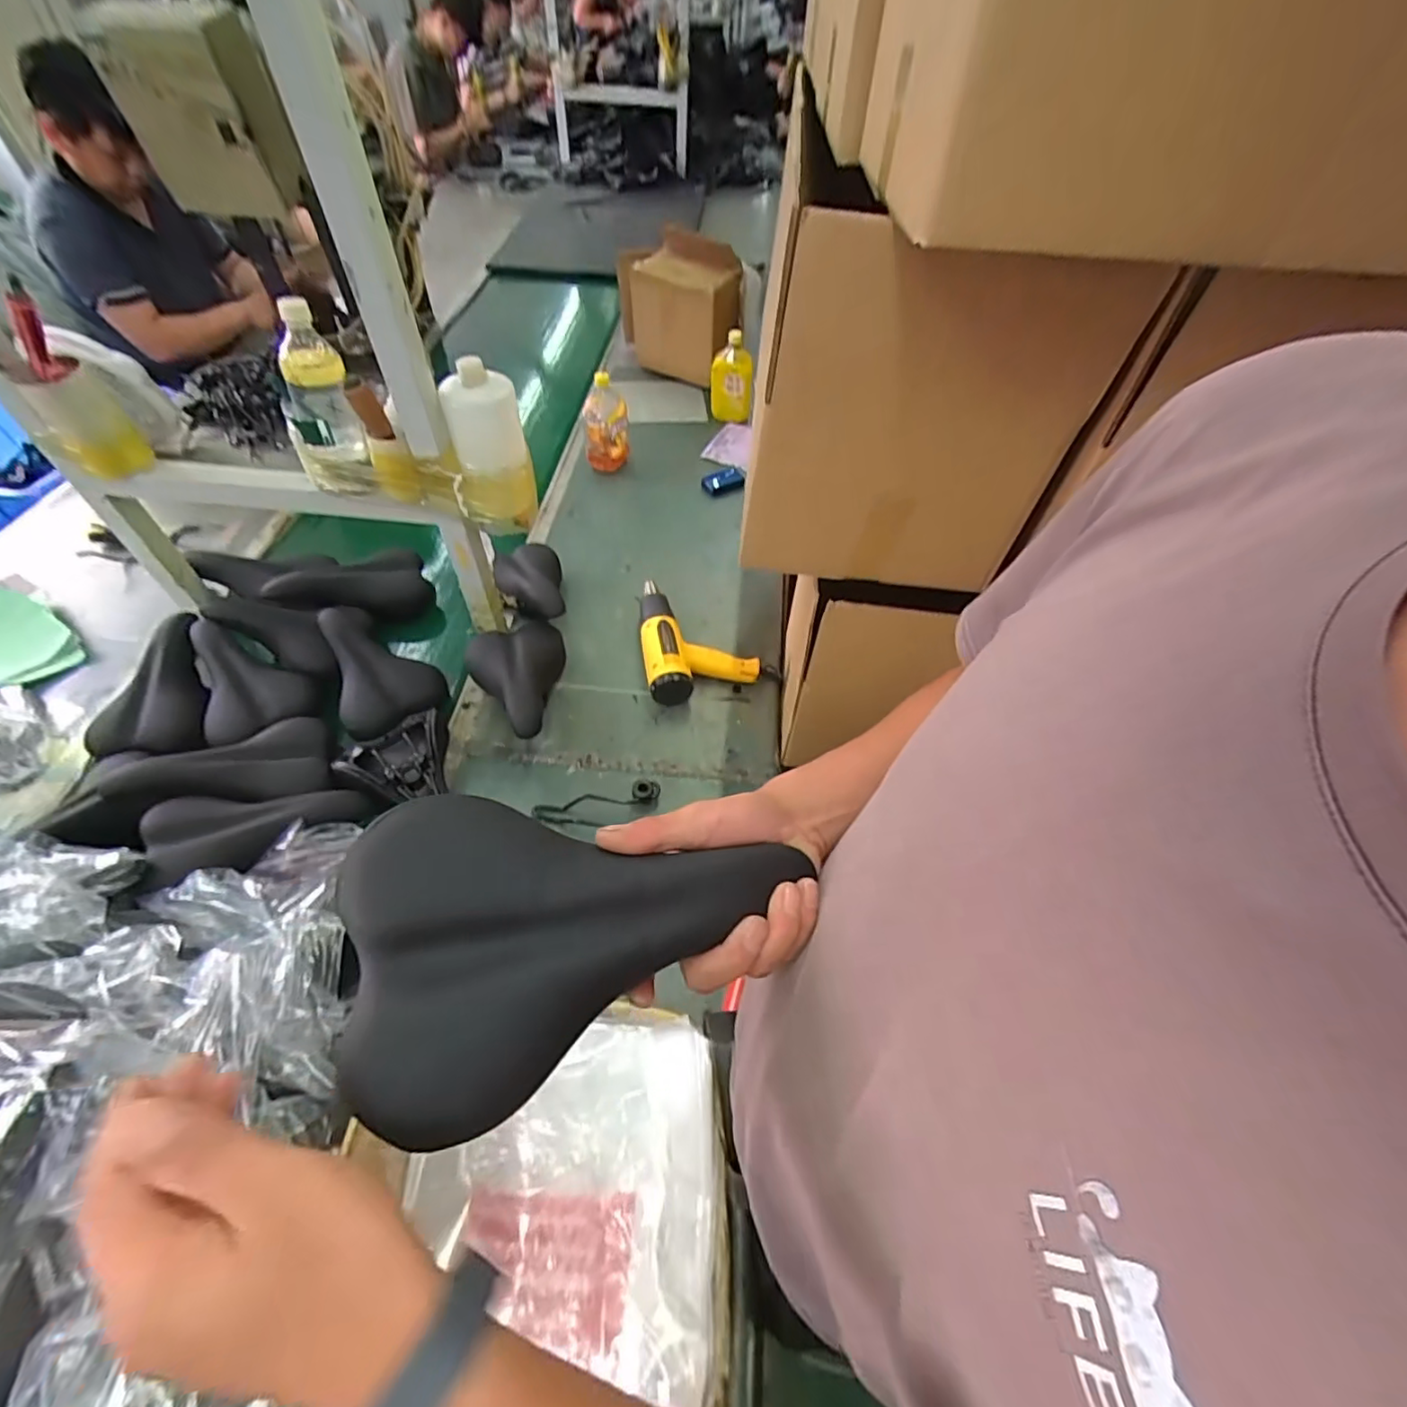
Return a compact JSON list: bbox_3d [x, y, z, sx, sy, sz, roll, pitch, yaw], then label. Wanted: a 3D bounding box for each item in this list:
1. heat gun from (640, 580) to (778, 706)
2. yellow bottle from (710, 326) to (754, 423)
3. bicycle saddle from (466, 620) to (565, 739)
[{"bbox_3d":[0.000,-0.124,1.096,0.228,0.073,0.262,-7,54,-9],"label":"heat gun"},{"bbox_3d":[0.066,-0.795,1.506,0.103,0.184,0.079,1,53,-4],"label":"yellow bottle"},{"bbox_3d":[-0.291,-0.038,0.994,0.150,0.086,0.246,-16,56,-16],"label":"bicycle saddle"}]

